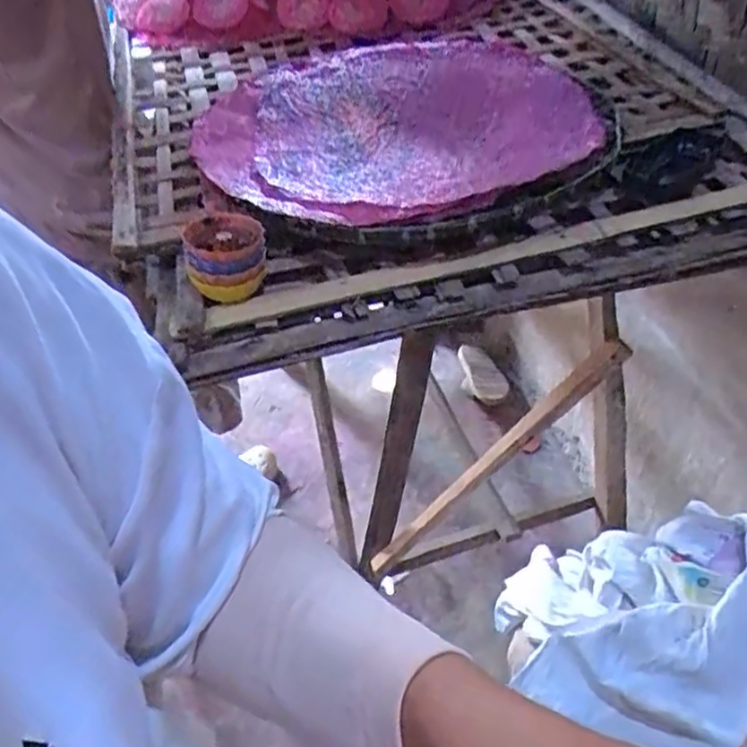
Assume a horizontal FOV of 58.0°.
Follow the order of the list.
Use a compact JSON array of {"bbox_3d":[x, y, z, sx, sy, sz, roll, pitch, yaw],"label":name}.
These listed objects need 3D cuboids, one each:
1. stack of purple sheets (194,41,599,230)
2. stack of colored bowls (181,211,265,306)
[{"bbox_3d":[0.017,-0.265,0.693,0.409,0.033,0.381,-28,50,-22],"label":"stack of purple sheets"},{"bbox_3d":[-0.116,-0.093,0.539,0.060,0.047,0.070,-8,46,-5],"label":"stack of colored bowls"}]

